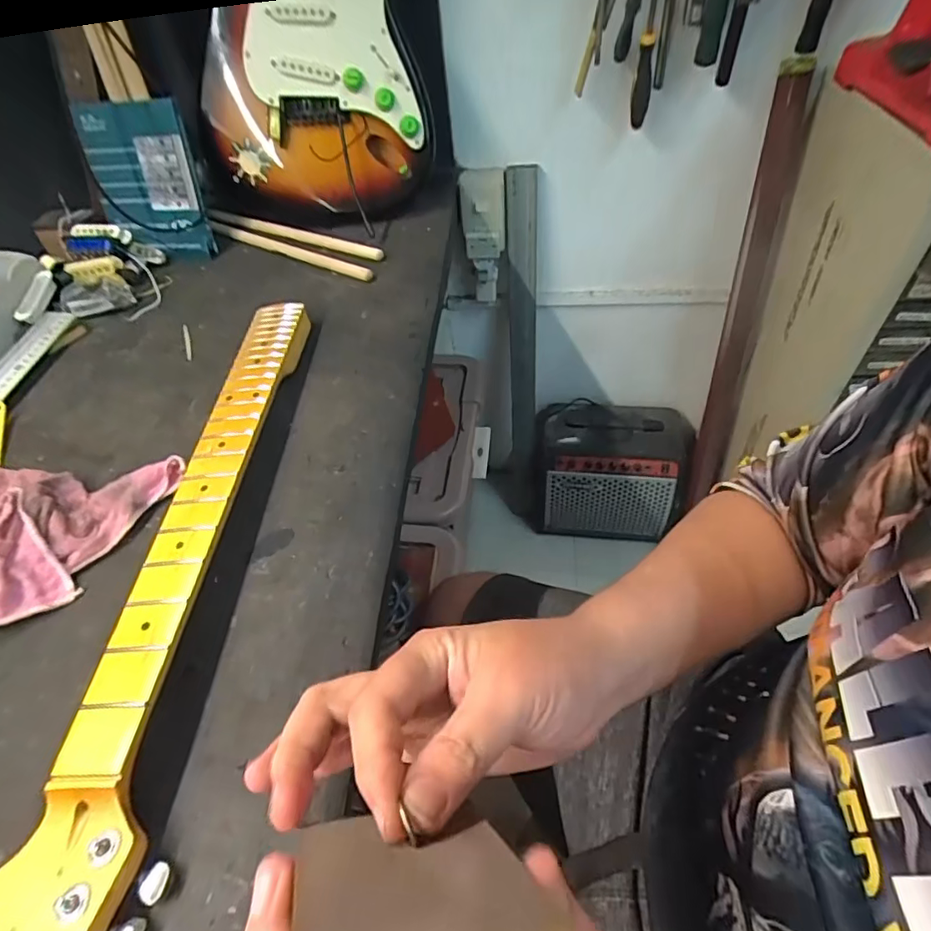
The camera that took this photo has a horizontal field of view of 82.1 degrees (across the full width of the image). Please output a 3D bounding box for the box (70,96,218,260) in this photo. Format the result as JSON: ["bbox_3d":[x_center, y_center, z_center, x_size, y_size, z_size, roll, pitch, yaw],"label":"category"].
[{"bbox_3d":[-0.421,-0.366,0.696,0.150,0.179,0.033,5,30,10],"label":"box"}]

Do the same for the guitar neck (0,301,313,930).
[{"bbox_3d":[-0.205,0.071,0.397,0.093,0.036,0.645,0,49,3],"label":"guitar neck"}]

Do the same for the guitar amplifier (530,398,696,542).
[{"bbox_3d":[0.321,0.022,1.242,0.338,0.282,0.202,7,50,12],"label":"guitar amplifier"}]

